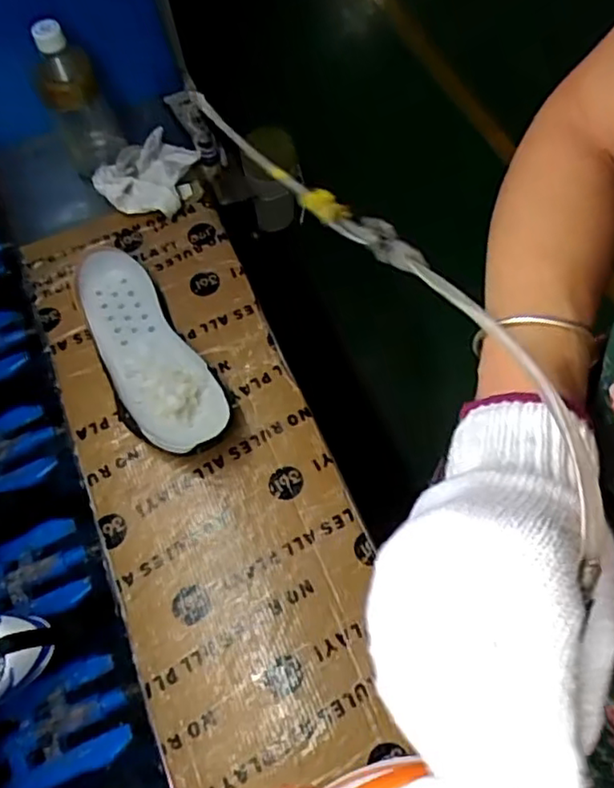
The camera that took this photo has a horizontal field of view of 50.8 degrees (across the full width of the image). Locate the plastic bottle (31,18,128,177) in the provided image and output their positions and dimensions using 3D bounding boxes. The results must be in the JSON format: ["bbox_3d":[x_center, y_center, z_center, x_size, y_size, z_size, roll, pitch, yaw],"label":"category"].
[{"bbox_3d":[-0.254,-0.332,0.705,0.068,0.159,0.070,-26,61,-10],"label":"plastic bottle"}]

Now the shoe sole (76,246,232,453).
[{"bbox_3d":[-0.163,-0.046,0.657,0.090,0.054,0.252,-29,62,-12],"label":"shoe sole"}]

